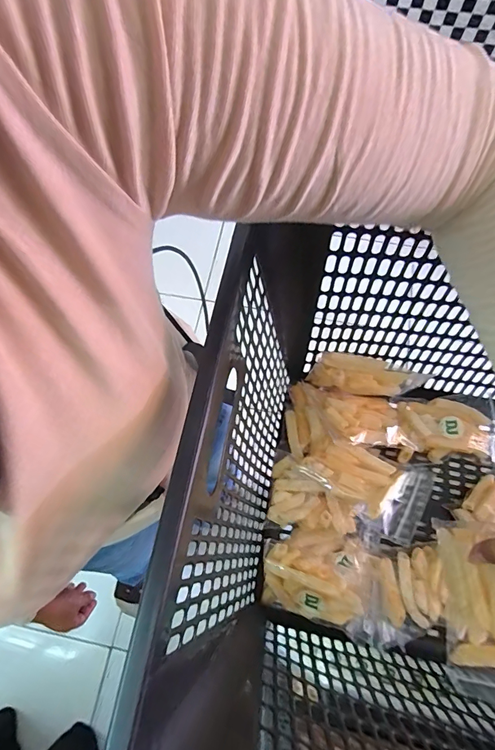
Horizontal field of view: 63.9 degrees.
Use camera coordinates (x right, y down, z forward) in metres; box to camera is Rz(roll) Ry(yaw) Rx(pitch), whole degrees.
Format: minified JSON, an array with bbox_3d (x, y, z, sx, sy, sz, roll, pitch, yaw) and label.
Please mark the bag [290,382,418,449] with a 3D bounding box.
[{"bbox_3d":[0.133,0.056,0.511,0.154,0.049,0.076,15,71,3],"label":"bag"}]

